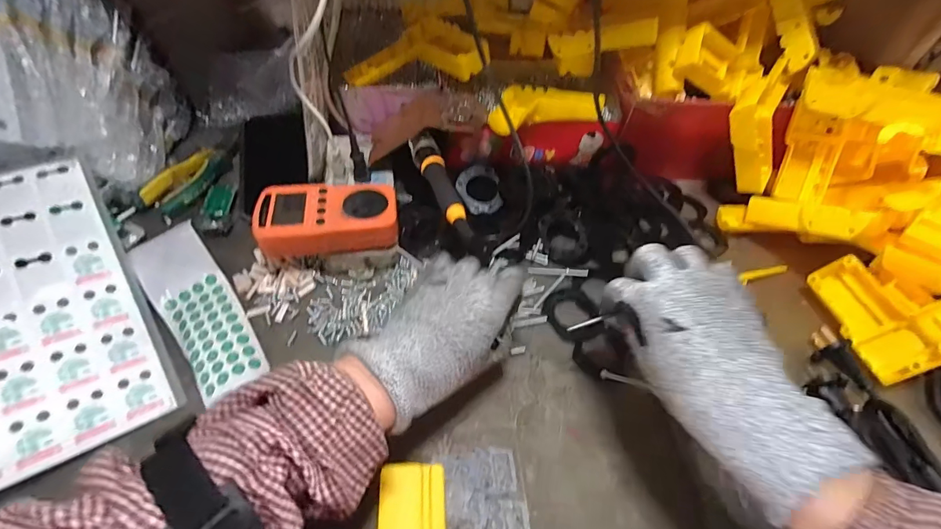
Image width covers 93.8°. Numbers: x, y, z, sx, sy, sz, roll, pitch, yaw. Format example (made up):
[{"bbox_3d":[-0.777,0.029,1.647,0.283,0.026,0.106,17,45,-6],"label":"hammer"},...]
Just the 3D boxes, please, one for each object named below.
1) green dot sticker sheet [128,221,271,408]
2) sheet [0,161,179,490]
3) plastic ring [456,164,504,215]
[{"bbox_3d":[-0.248,0.034,0.400,0.060,0.013,0.189,-31,61,-27],"label":"green dot sticker sheet"},{"bbox_3d":[-0.368,0.041,0.345,0.173,0.018,0.251,-21,75,-33],"label":"sheet"},{"bbox_3d":[0.010,-0.085,0.497,0.049,0.004,0.059,-5,76,-10],"label":"plastic ring"}]

